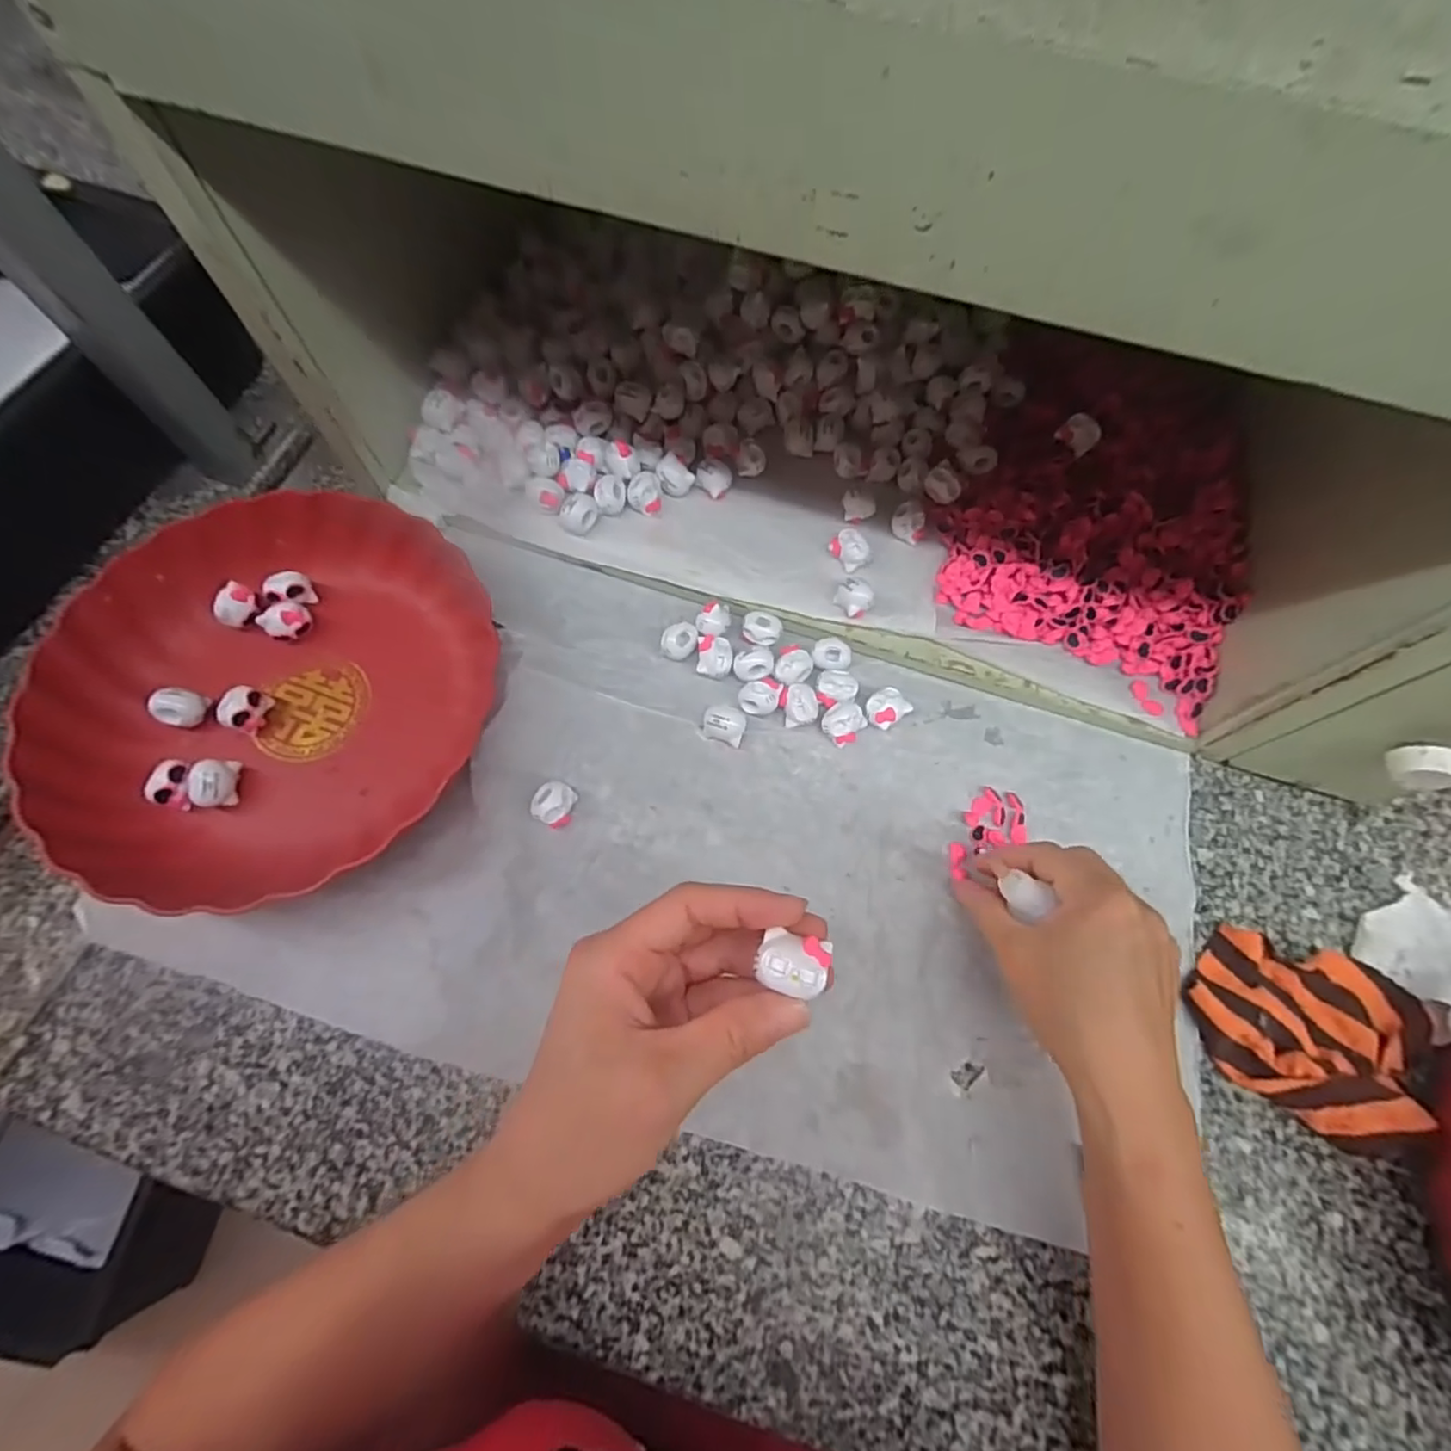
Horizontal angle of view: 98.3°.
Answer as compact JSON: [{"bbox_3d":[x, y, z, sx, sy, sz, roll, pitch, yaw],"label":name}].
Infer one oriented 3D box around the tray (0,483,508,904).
[{"bbox_3d":[-0.266,-0.032,0.363,0.235,0.047,0.242,-1,70,1],"label":"tray"}]

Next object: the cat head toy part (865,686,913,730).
[{"bbox_3d":[0.099,-0.010,0.388,0.025,0.019,0.021,-37,73,-11],"label":"cat head toy part"}]

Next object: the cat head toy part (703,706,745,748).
[{"bbox_3d":[0.000,-0.001,0.380,0.025,0.016,0.021,19,72,8],"label":"cat head toy part"}]

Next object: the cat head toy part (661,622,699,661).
[{"bbox_3d":[-0.029,-0.053,0.400,0.023,0.016,0.020,-43,75,-13],"label":"cat head toy part"}]

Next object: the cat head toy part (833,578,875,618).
[{"bbox_3d":[0.081,-0.079,0.392,0.016,0.018,0.023,-29,72,-8],"label":"cat head toy part"}]

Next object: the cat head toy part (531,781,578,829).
[{"bbox_3d":[-0.098,0.046,0.359,0.019,0.021,0.024,10,71,5],"label":"cat head toy part"}]

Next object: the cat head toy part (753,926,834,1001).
[{"bbox_3d":[0.024,0.083,0.220,0.024,0.010,0.020,15,71,7],"label":"cat head toy part"}]

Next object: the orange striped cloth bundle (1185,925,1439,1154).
[{"bbox_3d":[0.303,0.154,0.324,0.108,0.020,0.090,31,74,12],"label":"orange striped cloth bundle"}]

